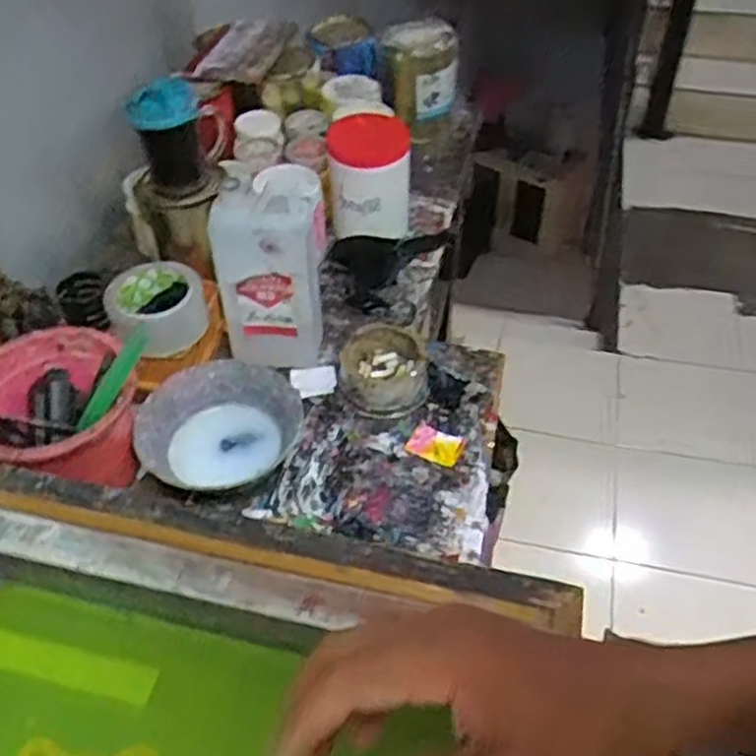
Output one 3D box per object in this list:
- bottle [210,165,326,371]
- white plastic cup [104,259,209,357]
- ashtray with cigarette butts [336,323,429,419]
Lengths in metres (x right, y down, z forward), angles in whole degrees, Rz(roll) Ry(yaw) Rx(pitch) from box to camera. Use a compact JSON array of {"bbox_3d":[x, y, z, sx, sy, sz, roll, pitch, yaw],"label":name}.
[{"bbox_3d":[-0.108,-0.109,0.814,0.104,0.212,0.058,5,47,3],"label":"bottle"},{"bbox_3d":[-0.237,-0.074,0.843,0.097,0.059,0.093,0,47,0],"label":"white plastic cup"},{"bbox_3d":[0.005,-0.007,0.840,0.095,0.055,0.091,0,47,0],"label":"ashtray with cigarette butts"}]

